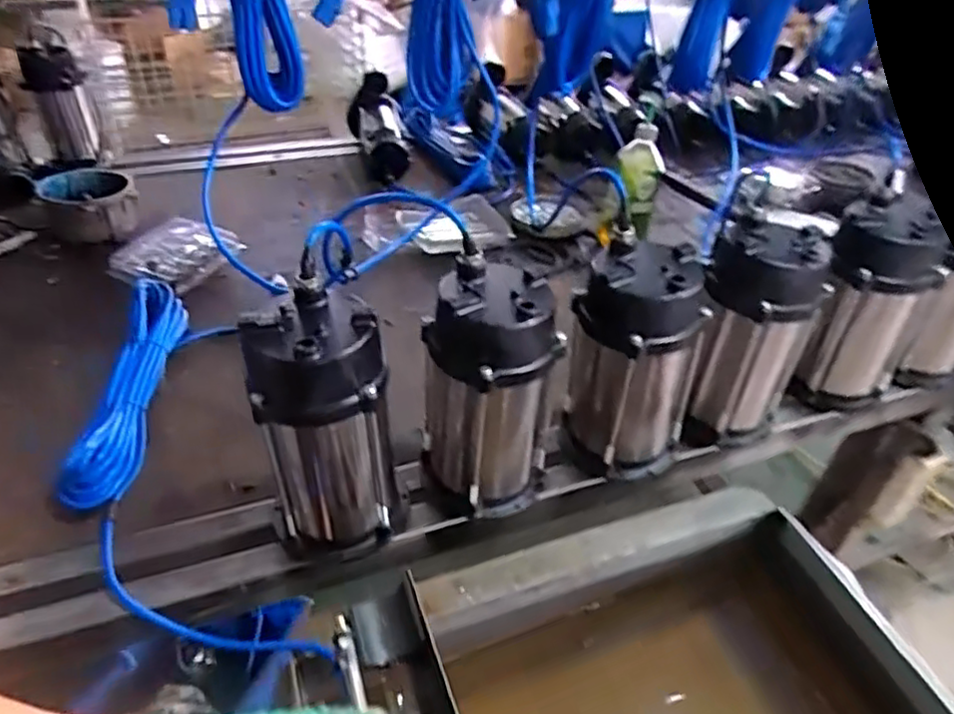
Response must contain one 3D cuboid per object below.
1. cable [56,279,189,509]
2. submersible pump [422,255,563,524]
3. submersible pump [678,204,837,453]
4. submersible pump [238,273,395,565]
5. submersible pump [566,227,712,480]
[{"bbox_3d":[-0.433,0.029,0.828,0.076,0.066,0.364,-5,40,-9],"label":"cable"},{"bbox_3d":[0.013,0.039,0.679,0.115,0.247,0.114,-27,47,-31],"label":"submersible pump"},{"bbox_3d":[0.322,-0.024,0.771,0.134,0.257,0.115,15,41,15],"label":"submersible pump"},{"bbox_3d":[-0.143,0.071,0.633,0.119,0.251,0.113,-8,40,-13],"label":"submersible pump"},{"bbox_3d":[0.171,0.008,0.721,0.108,0.247,0.111,2,39,-1],"label":"submersible pump"}]

